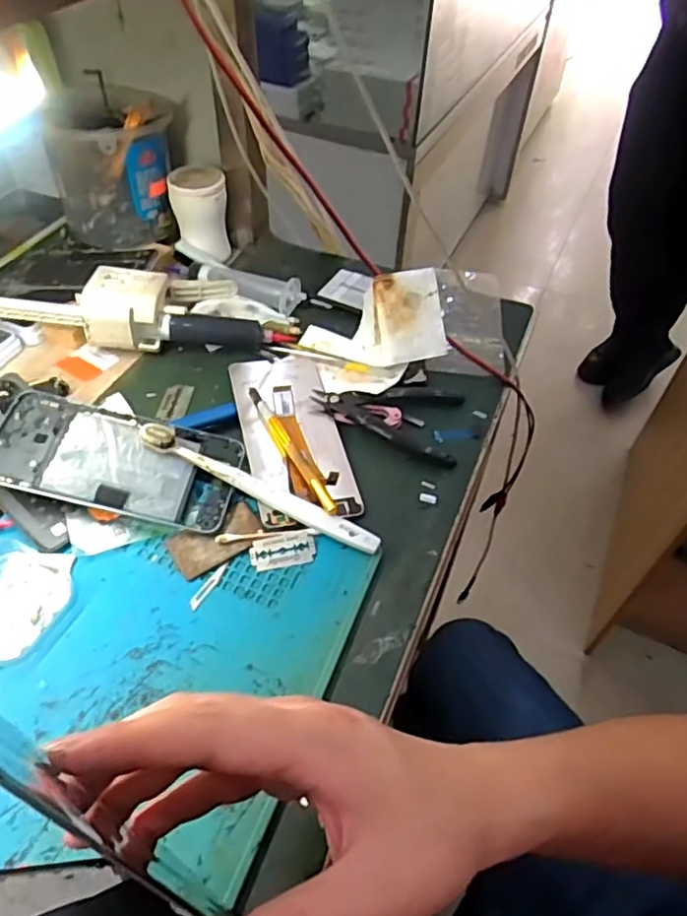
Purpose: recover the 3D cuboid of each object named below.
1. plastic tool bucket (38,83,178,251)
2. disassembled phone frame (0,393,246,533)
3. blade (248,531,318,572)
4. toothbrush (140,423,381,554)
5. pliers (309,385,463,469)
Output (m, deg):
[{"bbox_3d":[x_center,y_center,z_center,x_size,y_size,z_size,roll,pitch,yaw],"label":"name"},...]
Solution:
[{"bbox_3d":[-0.225,-0.287,0.594,0.113,0.114,0.109,-11,51,-12],"label":"plastic tool bucket"},{"bbox_3d":[-0.161,0.003,0.426,0.168,0.010,0.075,13,57,-3],"label":"disassembled phone frame"},{"bbox_3d":[-0.040,0.062,0.404,0.042,0.004,0.023,-9,61,-7],"label":"blade"},{"bbox_3d":[-0.060,0.021,0.417,0.182,0.023,0.017,23,53,16],"label":"toothbrush"},{"bbox_3d":[0.034,-0.036,0.480,0.114,0.012,0.074,10,50,5],"label":"pliers"}]

